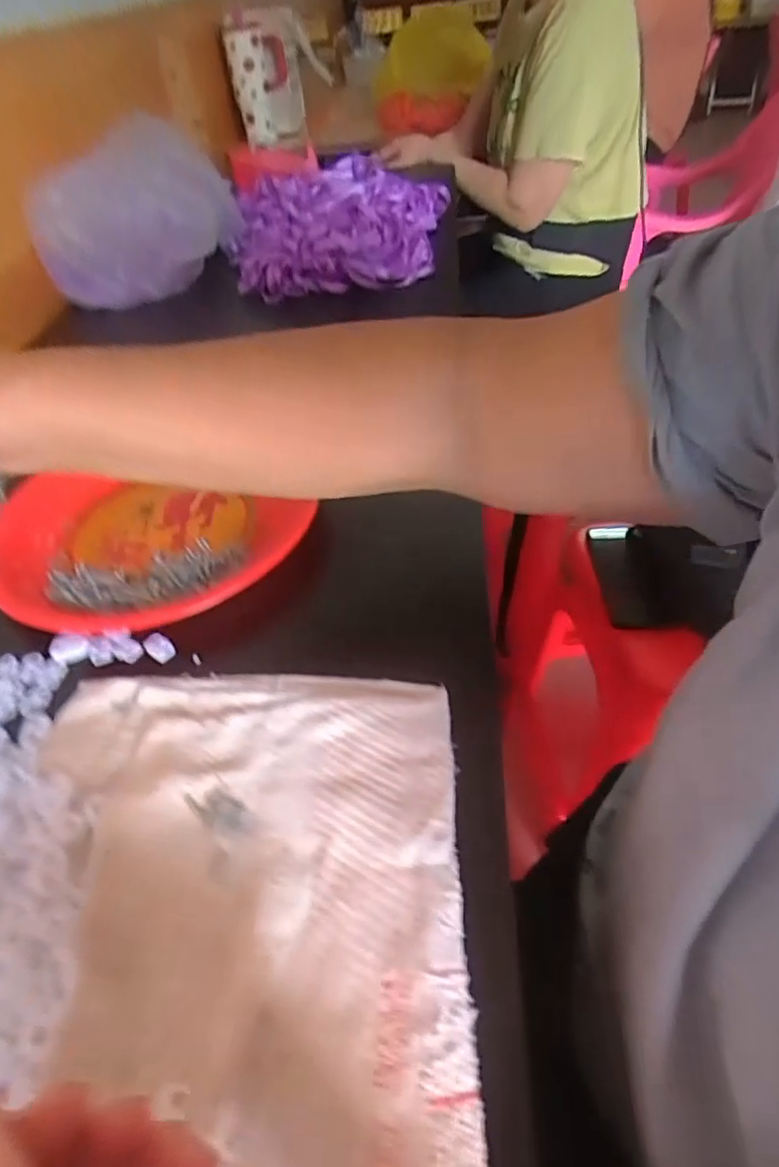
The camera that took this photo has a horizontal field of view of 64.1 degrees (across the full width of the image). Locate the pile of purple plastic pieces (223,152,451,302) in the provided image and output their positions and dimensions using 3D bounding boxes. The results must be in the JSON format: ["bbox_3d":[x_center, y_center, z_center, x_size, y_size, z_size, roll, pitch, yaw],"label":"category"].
[{"bbox_3d":[-0.066,-0.439,0.755,0.261,0.075,0.229,-3,45,4],"label":"pile of purple plastic pieces"}]

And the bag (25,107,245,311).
[{"bbox_3d":[-0.283,-0.426,0.720,0.084,0.151,0.246,24,53,28],"label":"bag"}]

